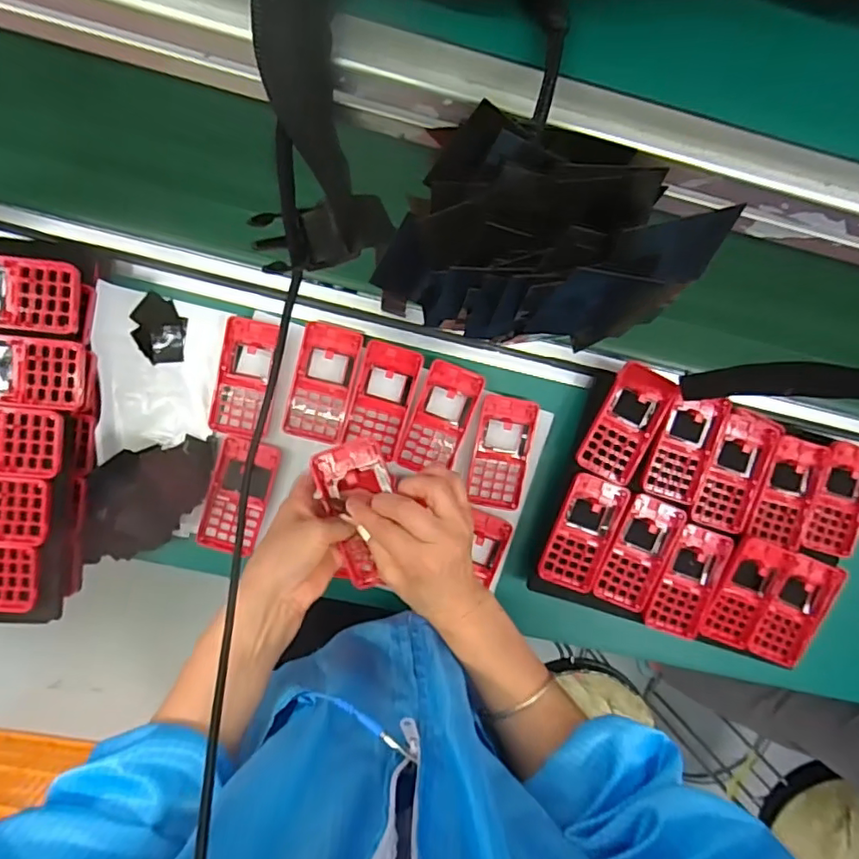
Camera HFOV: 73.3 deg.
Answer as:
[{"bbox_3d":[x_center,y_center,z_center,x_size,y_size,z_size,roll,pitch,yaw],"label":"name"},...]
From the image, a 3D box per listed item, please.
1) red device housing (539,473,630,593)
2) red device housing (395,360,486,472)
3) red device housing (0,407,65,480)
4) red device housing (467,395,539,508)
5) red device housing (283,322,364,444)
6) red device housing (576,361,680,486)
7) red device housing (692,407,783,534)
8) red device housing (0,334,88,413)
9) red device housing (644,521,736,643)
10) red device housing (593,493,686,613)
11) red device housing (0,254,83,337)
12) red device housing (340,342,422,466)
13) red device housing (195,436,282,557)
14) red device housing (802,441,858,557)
[{"bbox_3d":[0.166,0.111,0.621,0.061,0.019,0.121,20,93,-4],"label":"red device housing"},{"bbox_3d":[0.012,-0.011,0.624,0.062,0.011,0.118,21,93,-4],"label":"red device housing"},{"bbox_3d":[-0.397,0.011,0.518,0.122,0.016,0.063,6,94,-4],"label":"red device housing"},{"bbox_3d":[0.079,0.025,0.639,0.062,0.021,0.120,12,93,-4],"label":"red device housing"},{"bbox_3d":[-0.112,-0.049,0.611,0.061,0.008,0.122,14,93,-4],"label":"red device housing"},{"bbox_3d":[0.208,-0.005,0.608,0.064,0.021,0.119,25,92,-5],"label":"red device housing"},{"bbox_3d":[0.333,0.043,0.633,0.067,0.019,0.131,19,93,-4],"label":"red device housing"},{"bbox_3d":[-0.378,-0.053,0.520,0.118,0.020,0.063,6,94,-4],"label":"red device housing"},{"bbox_3d":[0.285,0.167,0.636,0.059,0.014,0.122,20,93,-4],"label":"red device housing"},{"bbox_3d":[0.226,0.133,0.622,0.070,0.015,0.122,21,93,-4],"label":"red device housing"},{"bbox_3d":[-0.384,-0.124,0.522,0.126,0.018,0.065,6,94,-4],"label":"red device housing"},{"bbox_3d":[-0.050,-0.032,0.618,0.062,0.011,0.116,17,93,-4],"label":"red device housing"},{"bbox_3d":[-0.204,0.071,0.613,0.064,0.013,0.118,17,93,-4],"label":"red device housing"},{"bbox_3d":[0.456,0.076,0.640,0.064,0.012,0.122,19,93,-4],"label":"red device housing"}]

